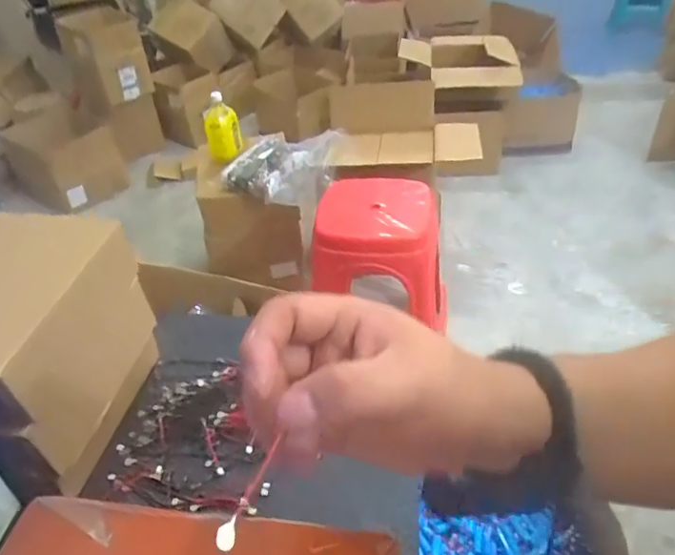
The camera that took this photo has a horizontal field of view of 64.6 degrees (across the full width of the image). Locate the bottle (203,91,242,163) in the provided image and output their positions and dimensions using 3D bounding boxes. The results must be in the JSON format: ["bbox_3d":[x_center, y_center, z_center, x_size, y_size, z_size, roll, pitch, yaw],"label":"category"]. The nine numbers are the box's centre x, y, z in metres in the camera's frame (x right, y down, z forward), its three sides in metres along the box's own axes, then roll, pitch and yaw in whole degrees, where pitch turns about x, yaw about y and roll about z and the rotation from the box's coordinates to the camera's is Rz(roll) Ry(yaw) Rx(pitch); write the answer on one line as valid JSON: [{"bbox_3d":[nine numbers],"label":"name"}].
[{"bbox_3d":[-0.333,-0.441,1.542,0.098,0.188,0.100,-10,40,-8],"label":"bottle"}]

